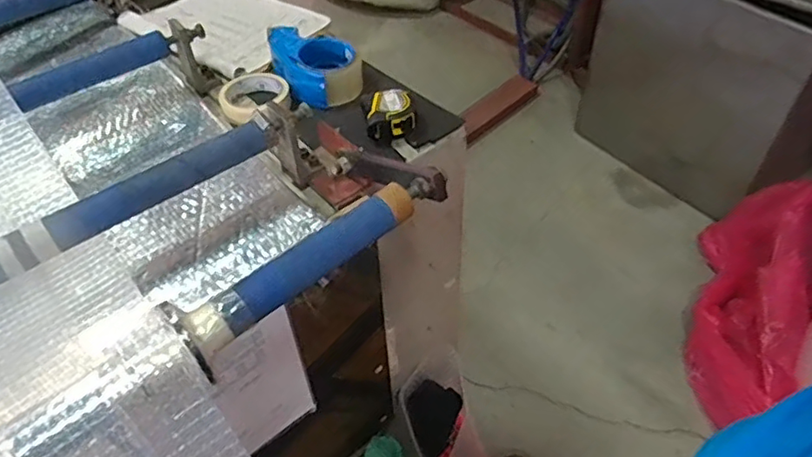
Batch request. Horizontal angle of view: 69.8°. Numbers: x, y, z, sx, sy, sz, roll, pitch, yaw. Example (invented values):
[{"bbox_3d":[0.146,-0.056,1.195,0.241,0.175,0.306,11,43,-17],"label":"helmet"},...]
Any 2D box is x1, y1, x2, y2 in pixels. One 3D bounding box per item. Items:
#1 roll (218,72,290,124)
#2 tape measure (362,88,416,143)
[{"bbox_3d":[-0.221,-0.188,0.816,0.091,0.026,0.091,-1,46,1],"label":"roll"},{"bbox_3d":[-0.022,-0.149,0.761,0.066,0.037,0.071,-10,47,-7],"label":"tape measure"}]

